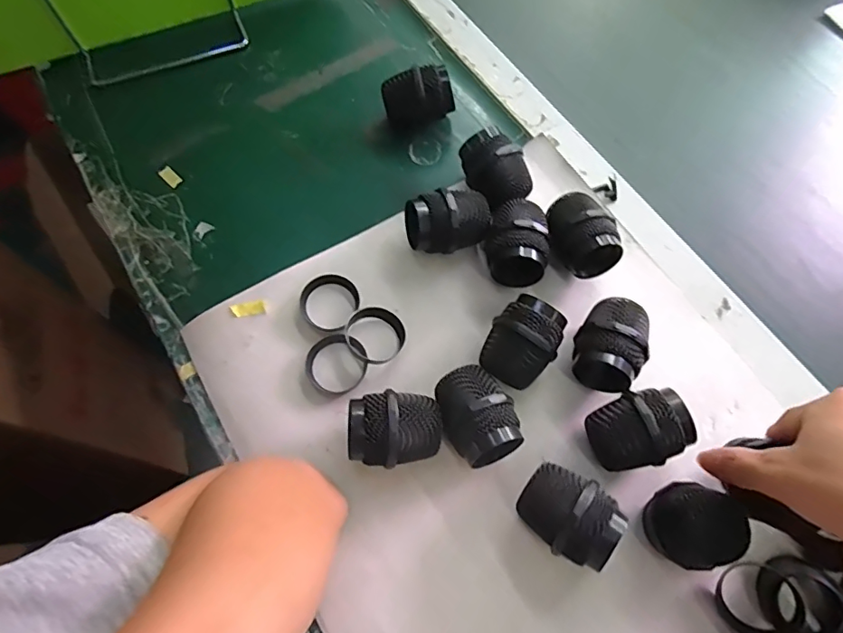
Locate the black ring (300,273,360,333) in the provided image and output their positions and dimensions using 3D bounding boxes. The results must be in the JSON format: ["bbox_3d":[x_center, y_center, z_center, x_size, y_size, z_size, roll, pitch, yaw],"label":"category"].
[{"bbox_3d":[-0.069,-0.012,0.379,0.044,0.010,0.044,1,68,-1],"label":"black ring"}]

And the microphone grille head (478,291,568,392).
[{"bbox_3d":[0.070,0.020,0.353,0.044,0.046,0.058,33,71,11],"label":"microphone grille head"}]

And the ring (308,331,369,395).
[{"bbox_3d":[-0.063,0.035,0.363,0.039,0.012,0.043,-33,73,-14],"label":"ring"}]

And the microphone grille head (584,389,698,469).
[{"bbox_3d":[0.141,0.075,0.329,0.056,0.049,0.045,-22,71,-10],"label":"microphone grille head"}]

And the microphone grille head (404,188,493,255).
[{"bbox_3d":[0.020,-0.070,0.386,0.064,0.052,0.040,-9,69,-5],"label":"microphone grille head"}]

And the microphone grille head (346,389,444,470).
[{"bbox_3d":[-0.017,0.075,0.330,0.059,0.049,0.044,0,68,-1],"label":"microphone grille head"}]

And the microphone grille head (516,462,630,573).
[{"bbox_3d":[0.090,0.121,0.308,0.057,0.042,0.045,24,70,8],"label":"microphone grille head"}]

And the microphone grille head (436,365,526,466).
[{"bbox_3d":[0.036,0.066,0.332,0.046,0.047,0.061,-12,69,-6],"label":"microphone grille head"}]

